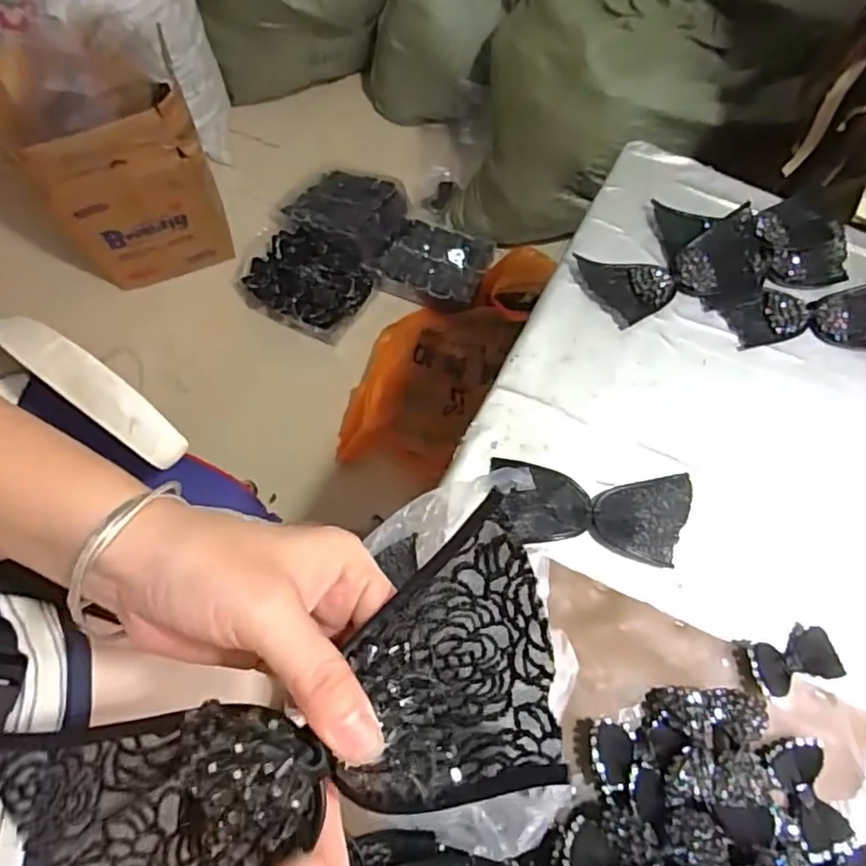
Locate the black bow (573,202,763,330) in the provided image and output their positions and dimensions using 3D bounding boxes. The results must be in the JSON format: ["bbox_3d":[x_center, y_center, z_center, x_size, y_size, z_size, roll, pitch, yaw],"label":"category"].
[{"bbox_3d":[0.277,-0.180,0.710,0.205,0.033,0.099,-15,72,-6],"label":"black bow"}]

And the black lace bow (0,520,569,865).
[{"bbox_3d":[-0.047,0.115,0.222,0.197,0.022,0.086,-23,73,-3],"label":"black lace bow"}]

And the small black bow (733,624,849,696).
[{"bbox_3d":[0.332,0.212,0.584,0.090,0.020,0.050,-14,72,-6],"label":"small black bow"}]

